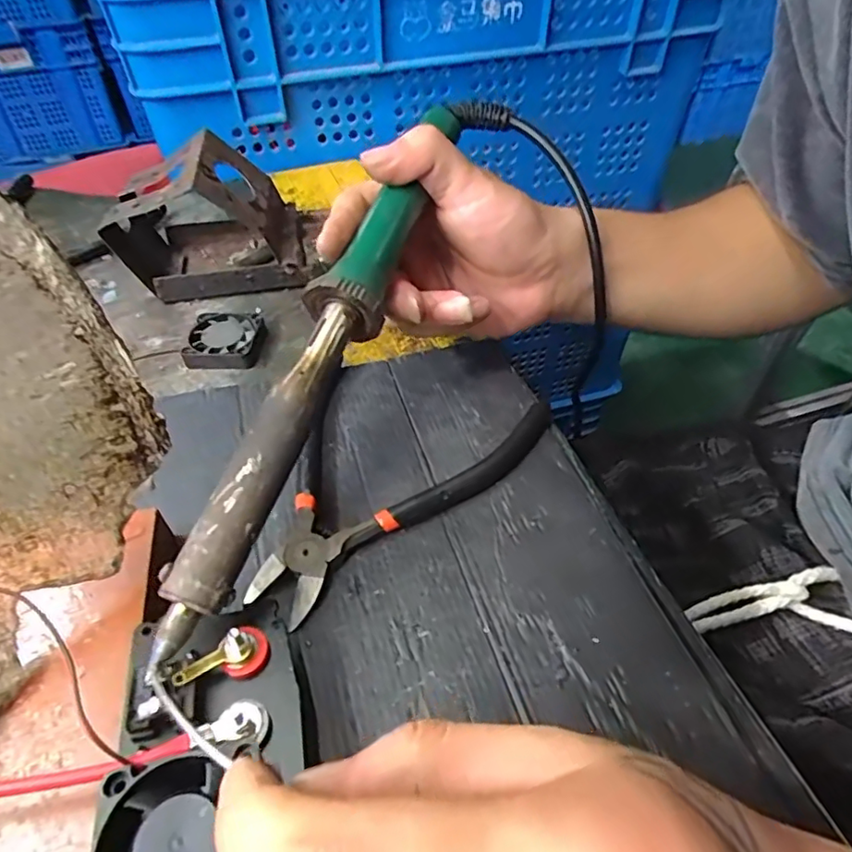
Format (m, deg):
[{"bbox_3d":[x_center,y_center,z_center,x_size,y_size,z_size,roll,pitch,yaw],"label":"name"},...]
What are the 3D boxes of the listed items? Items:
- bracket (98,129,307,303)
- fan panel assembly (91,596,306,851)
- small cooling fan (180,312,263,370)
[{"bbox_3d":[-0.138,-0.133,0.372,0.111,0.082,0.073,-4,46,-3],"label":"bracket"},{"bbox_3d":[-0.062,0.092,0.164,0.048,0.027,0.095,-11,47,-10],"label":"fan panel assembly"},{"bbox_3d":[-0.119,-0.051,0.342,0.042,0.012,0.040,1,46,1],"label":"small cooling fan"}]

